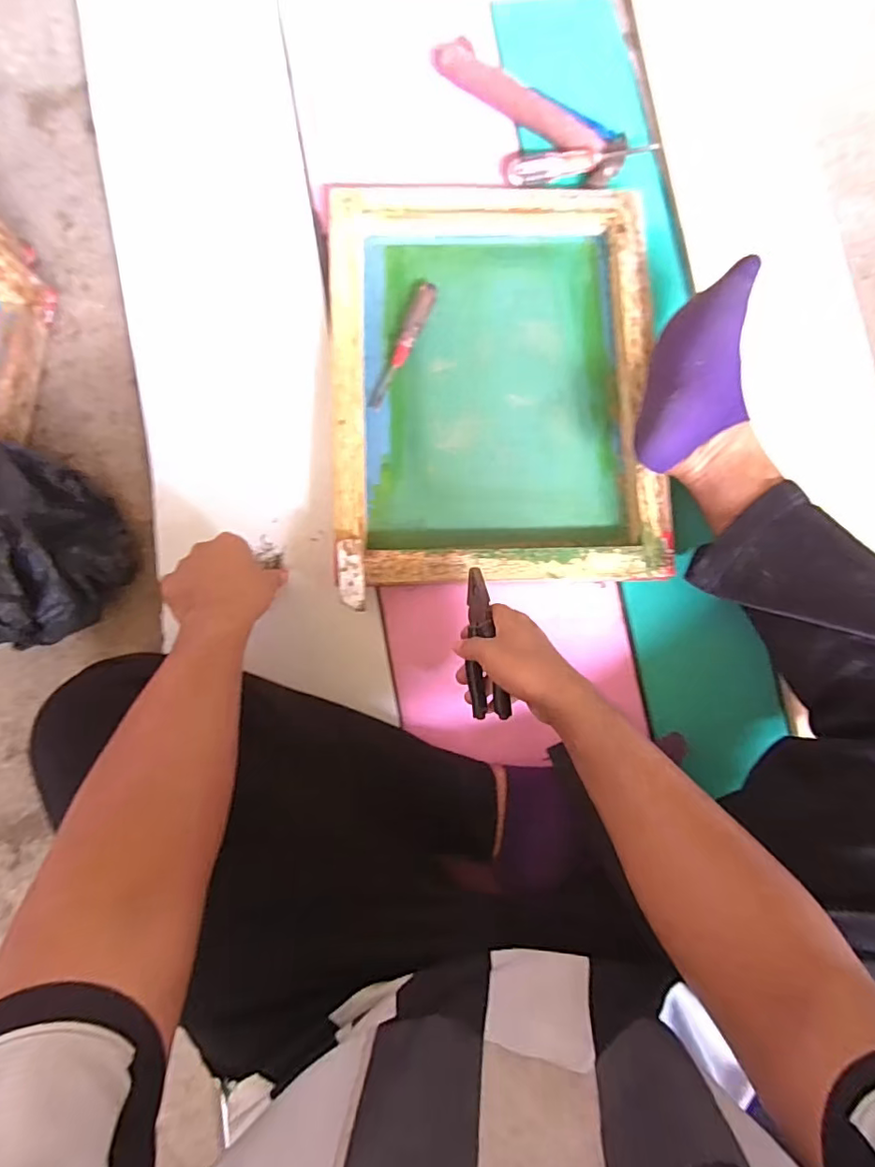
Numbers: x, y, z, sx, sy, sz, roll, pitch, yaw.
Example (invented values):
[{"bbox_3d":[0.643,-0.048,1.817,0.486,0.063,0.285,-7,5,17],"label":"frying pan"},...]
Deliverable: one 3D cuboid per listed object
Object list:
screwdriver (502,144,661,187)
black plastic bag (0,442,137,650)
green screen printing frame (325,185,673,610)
[{"bbox_3d":[0.179,-0.522,0.690,0.198,0.027,0.032,-10,85,-3],"label":"screwdriver"},{"bbox_3d":[-0.417,-0.039,0.573,0.133,0.128,0.200,-13,86,-3],"label":"black plastic bag"},{"bbox_3d":[0.066,-0.234,0.652,0.372,0.044,0.472,-3,85,-2],"label":"green screen printing frame"}]

